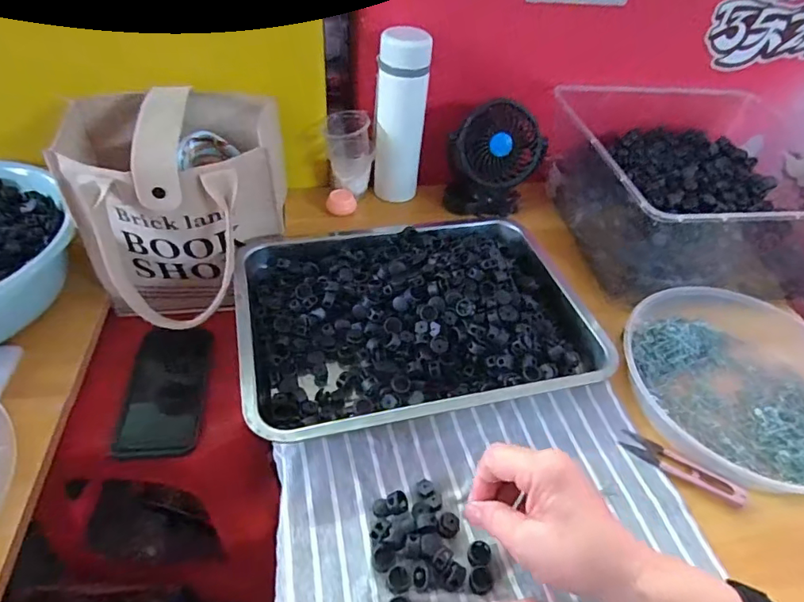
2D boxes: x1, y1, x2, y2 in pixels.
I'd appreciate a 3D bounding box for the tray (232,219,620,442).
[{"bbox_3d":[0.010,0.001,0.522,0.341,0.052,0.263,-8,48,-14],"label":"tray"}]

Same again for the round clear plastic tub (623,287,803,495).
[{"bbox_3d":[0.330,0.079,0.491,0.209,0.040,0.219,3,46,-3],"label":"round clear plastic tub"}]

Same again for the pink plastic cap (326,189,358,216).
[{"bbox_3d":[-0.080,-0.132,0.669,0.039,0.020,0.035,-5,47,-11],"label":"pink plastic cap"}]

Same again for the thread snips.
[{"bbox_3d":[0.244,0.145,0.442,0.101,0.010,0.026,29,50,20],"label":"thread snips"}]

